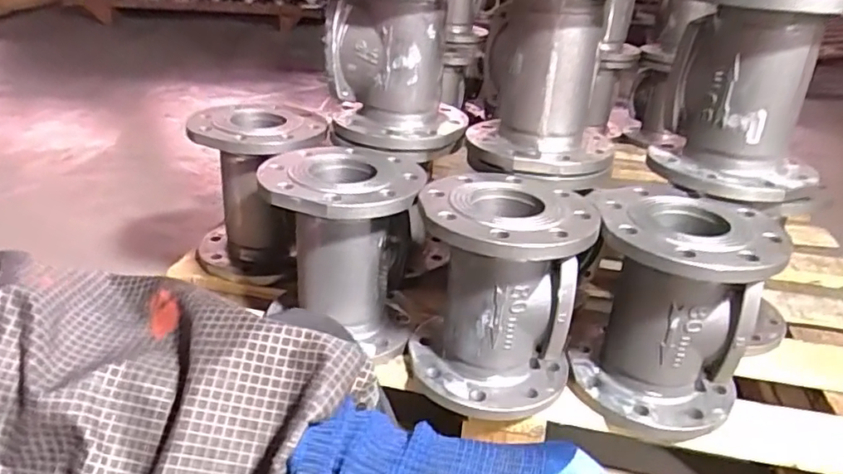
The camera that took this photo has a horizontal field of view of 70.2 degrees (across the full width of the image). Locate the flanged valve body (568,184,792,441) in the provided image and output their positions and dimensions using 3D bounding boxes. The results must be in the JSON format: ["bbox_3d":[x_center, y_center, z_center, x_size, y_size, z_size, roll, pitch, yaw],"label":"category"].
[{"bbox_3d":[0.275,0.080,0.675,0.178,0.215,0.175,-2,29,-10],"label":"flanged valve body"}]

